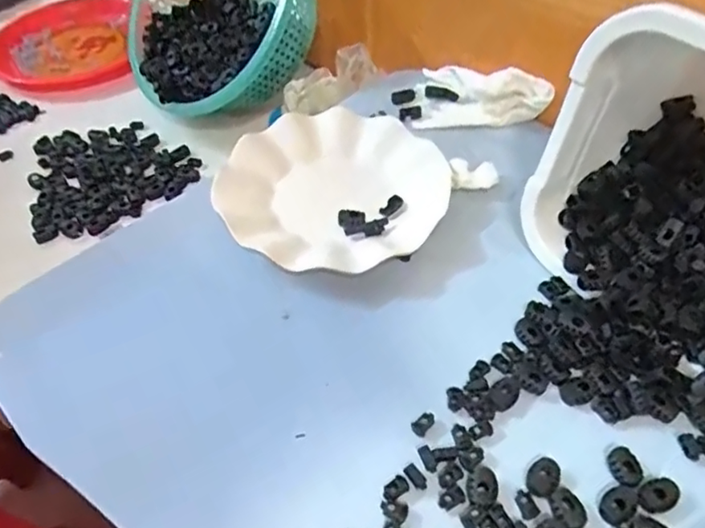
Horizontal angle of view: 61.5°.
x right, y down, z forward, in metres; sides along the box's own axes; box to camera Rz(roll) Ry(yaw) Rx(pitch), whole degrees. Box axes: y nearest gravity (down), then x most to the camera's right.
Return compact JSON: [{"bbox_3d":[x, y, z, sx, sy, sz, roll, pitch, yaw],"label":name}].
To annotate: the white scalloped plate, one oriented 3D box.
[{"bbox_3d":[-0.017,-0.063,0.481,0.175,0.029,0.168,-2,49,2],"label":"white scalloped plate"}]

